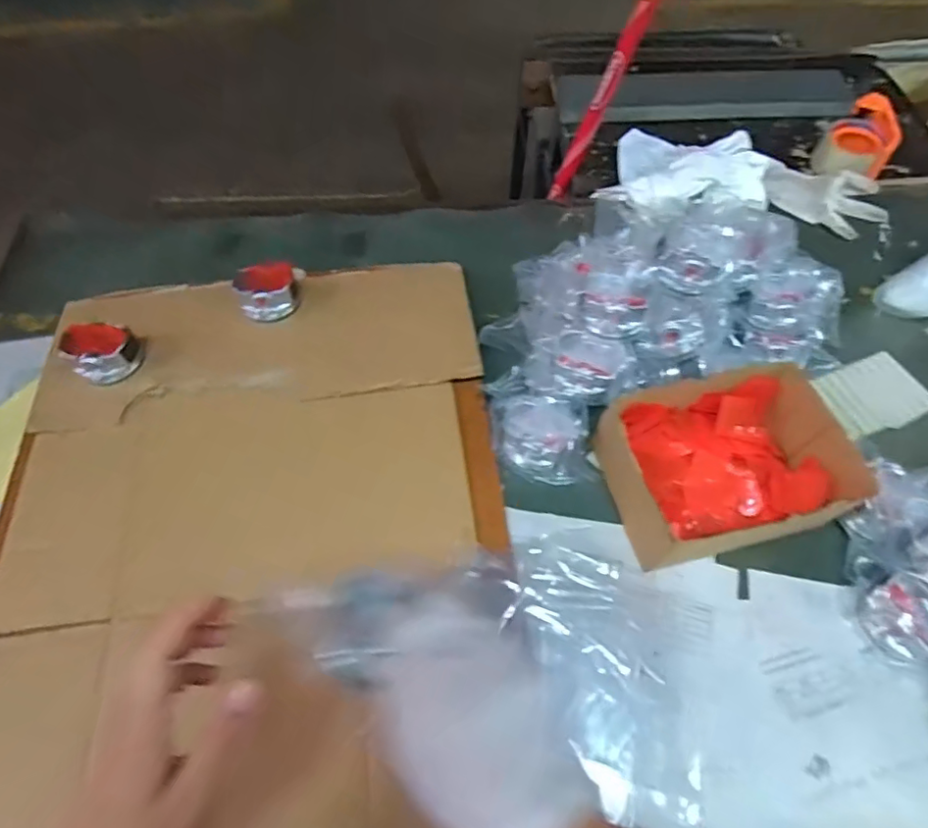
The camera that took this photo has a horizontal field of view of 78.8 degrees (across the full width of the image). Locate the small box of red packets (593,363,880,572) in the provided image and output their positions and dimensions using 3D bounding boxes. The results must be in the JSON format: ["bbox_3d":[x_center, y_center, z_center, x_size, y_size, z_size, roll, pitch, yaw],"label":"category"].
[{"bbox_3d":[0.254,0.045,0.558,0.210,0.077,0.157,-14,62,-8],"label":"small box of red packets"}]

